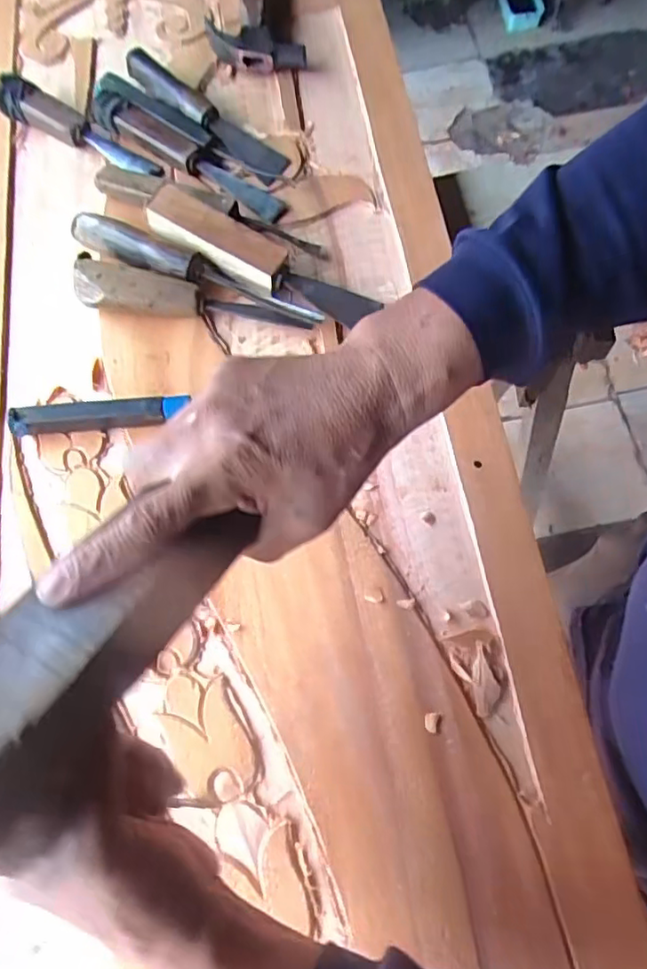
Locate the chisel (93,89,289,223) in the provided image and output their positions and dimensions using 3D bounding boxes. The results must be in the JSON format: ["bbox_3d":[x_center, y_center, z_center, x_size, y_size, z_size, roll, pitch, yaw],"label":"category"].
[{"bbox_3d":[-0.127,-0.312,0.562,0.211,0.038,0.027,32,74,13],"label":"chisel"}]

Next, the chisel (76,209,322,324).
[{"bbox_3d":[-0.112,-0.187,0.518,0.236,0.038,0.032,23,73,11],"label":"chisel"}]

